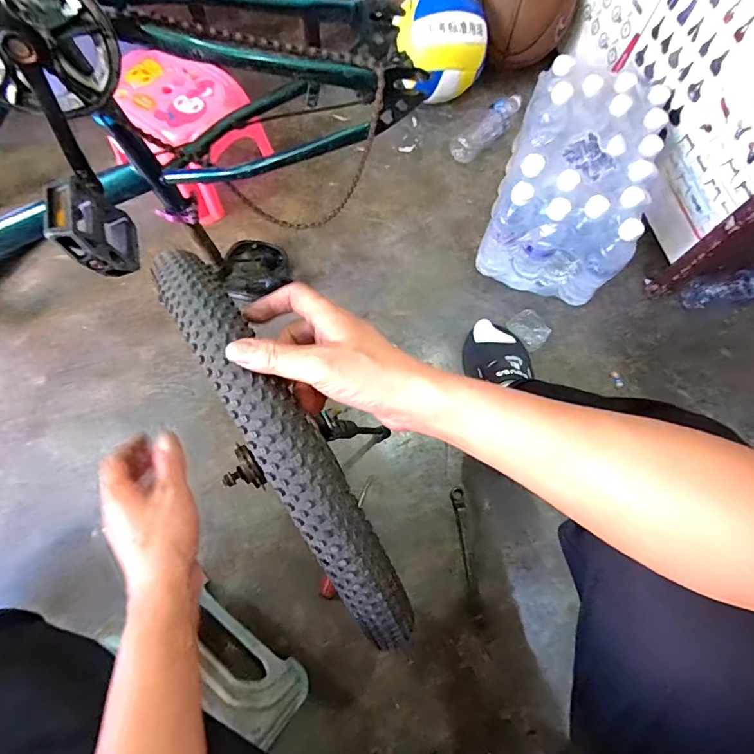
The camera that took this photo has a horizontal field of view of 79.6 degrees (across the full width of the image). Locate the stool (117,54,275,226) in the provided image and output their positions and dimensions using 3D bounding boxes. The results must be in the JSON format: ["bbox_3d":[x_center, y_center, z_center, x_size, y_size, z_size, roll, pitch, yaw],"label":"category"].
[{"bbox_3d":[-0.367,-0.470,0.902,0.242,0.177,0.221,28,73,7],"label":"stool"}]

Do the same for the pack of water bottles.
[{"bbox_3d":[0.365,-0.366,0.865,0.232,0.219,0.361,20,72,5],"label":"pack of water bottles"}]

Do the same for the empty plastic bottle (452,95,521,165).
[{"bbox_3d":[0.250,-0.554,1.007,0.056,0.059,0.205,44,76,12],"label":"empty plastic bottle"}]

